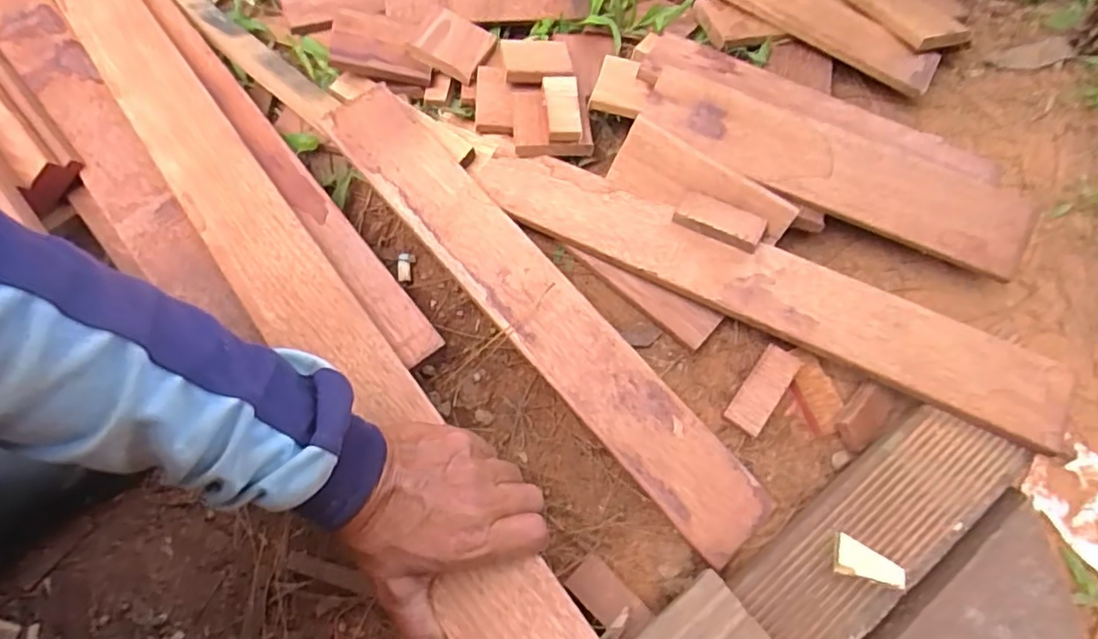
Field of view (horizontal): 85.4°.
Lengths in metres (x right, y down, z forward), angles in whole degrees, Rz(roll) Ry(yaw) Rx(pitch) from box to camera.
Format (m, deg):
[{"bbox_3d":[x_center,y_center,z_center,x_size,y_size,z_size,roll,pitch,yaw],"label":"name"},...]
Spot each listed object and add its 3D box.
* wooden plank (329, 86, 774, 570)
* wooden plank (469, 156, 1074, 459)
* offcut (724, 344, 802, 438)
[{"bbox_3d":[-0.013,-0.015,0.453,0.063,0.011,0.445,-38,78,-17],"label":"wooden plank"},{"bbox_3d":[0.144,-0.035,0.451,0.443,0.011,0.068,26,71,15],"label":"wooden plank"},{"bbox_3d":[0.158,0.051,0.438,0.027,0.010,0.066,34,82,13],"label":"offcut"}]

